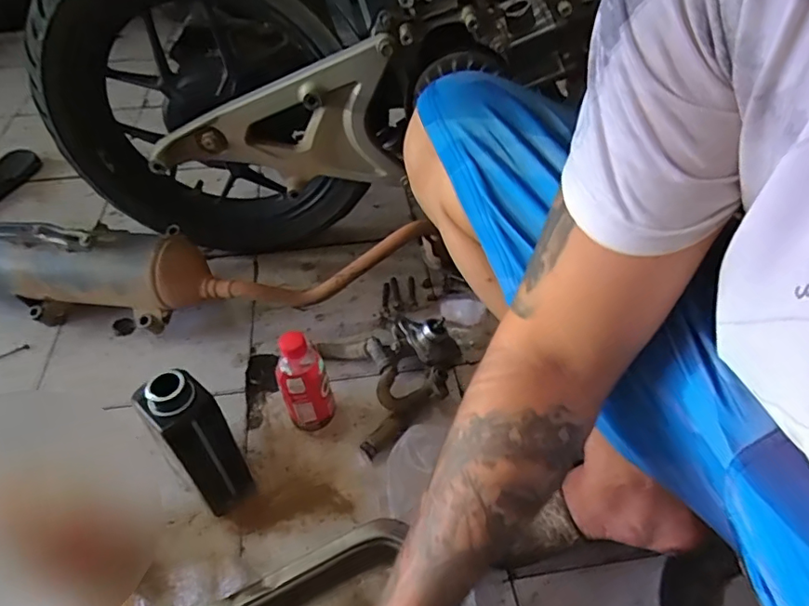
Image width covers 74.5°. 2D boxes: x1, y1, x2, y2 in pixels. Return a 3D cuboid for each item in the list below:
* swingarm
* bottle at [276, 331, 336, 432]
[{"bbox_3d":[-0.178,-0.244,0.716,0.338,0.184,0.049,-1,48,-1],"label":"swingarm"},{"bbox_3d":[-0.124,0.103,0.670,0.061,0.169,0.052,-15,48,-12],"label":"bottle"}]

